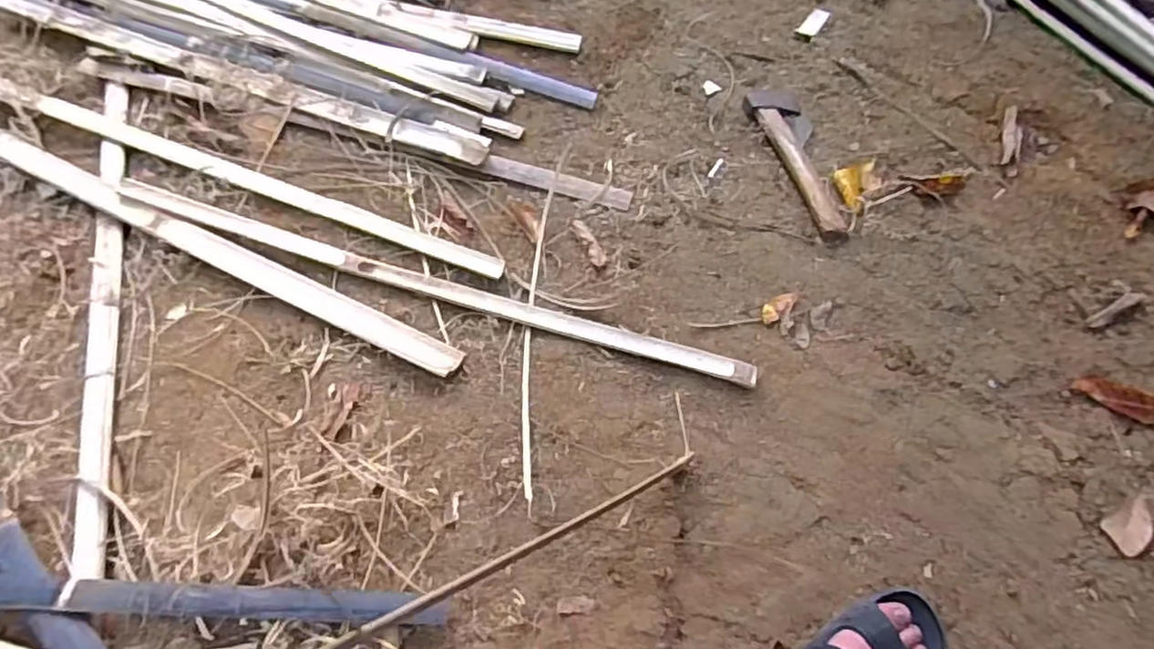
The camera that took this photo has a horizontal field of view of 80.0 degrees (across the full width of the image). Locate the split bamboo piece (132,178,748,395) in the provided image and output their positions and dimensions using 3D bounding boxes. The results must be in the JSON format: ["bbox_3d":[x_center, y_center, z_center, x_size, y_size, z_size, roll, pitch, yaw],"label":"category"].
[{"bbox_3d":[-0.206,-0.059,0.896,0.877,0.020,0.039,17,62,10],"label":"split bamboo piece"}]

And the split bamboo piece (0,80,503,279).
[{"bbox_3d":[-0.496,-0.220,0.977,0.860,0.018,0.038,19,62,11],"label":"split bamboo piece"}]

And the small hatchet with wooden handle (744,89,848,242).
[{"bbox_3d":[0.327,-0.239,1.001,0.079,0.032,0.274,-11,61,-6],"label":"small hatchet with wooden handle"}]

